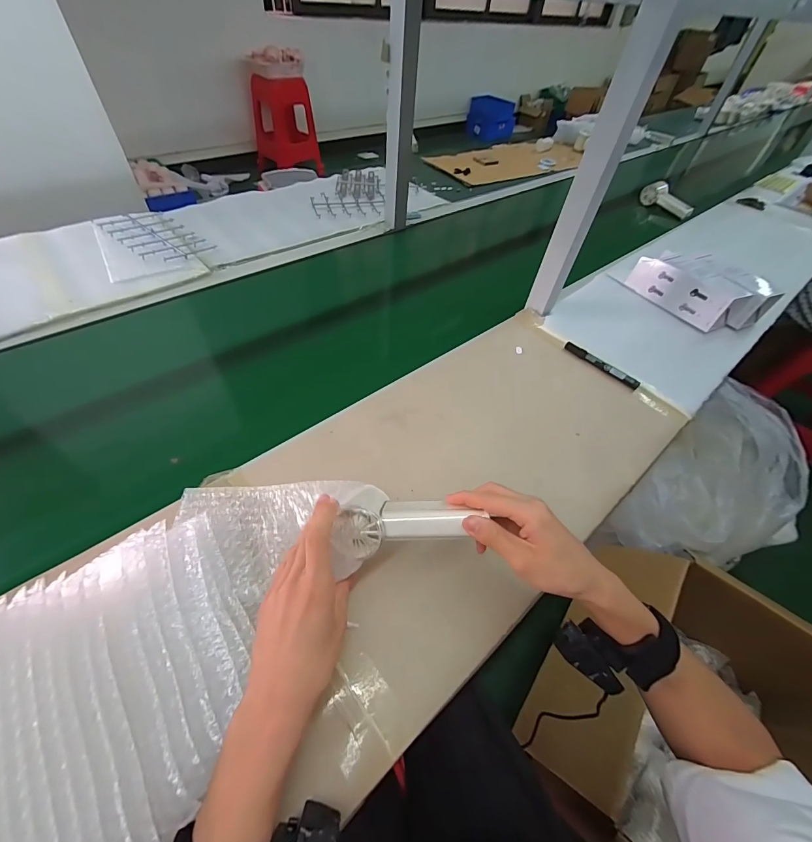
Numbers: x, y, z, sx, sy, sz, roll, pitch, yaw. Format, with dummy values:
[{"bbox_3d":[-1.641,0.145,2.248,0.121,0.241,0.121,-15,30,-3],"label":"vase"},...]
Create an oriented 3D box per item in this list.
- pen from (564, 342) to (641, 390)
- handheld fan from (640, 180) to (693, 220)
[{"bbox_3d":[0.331,-0.097,0.618,0.133,0.014,0.017,39,58,23],"label":"pen"},{"bbox_3d":[0.786,-0.667,1.093,0.034,0.060,0.159,-28,59,-25],"label":"handheld fan"}]

